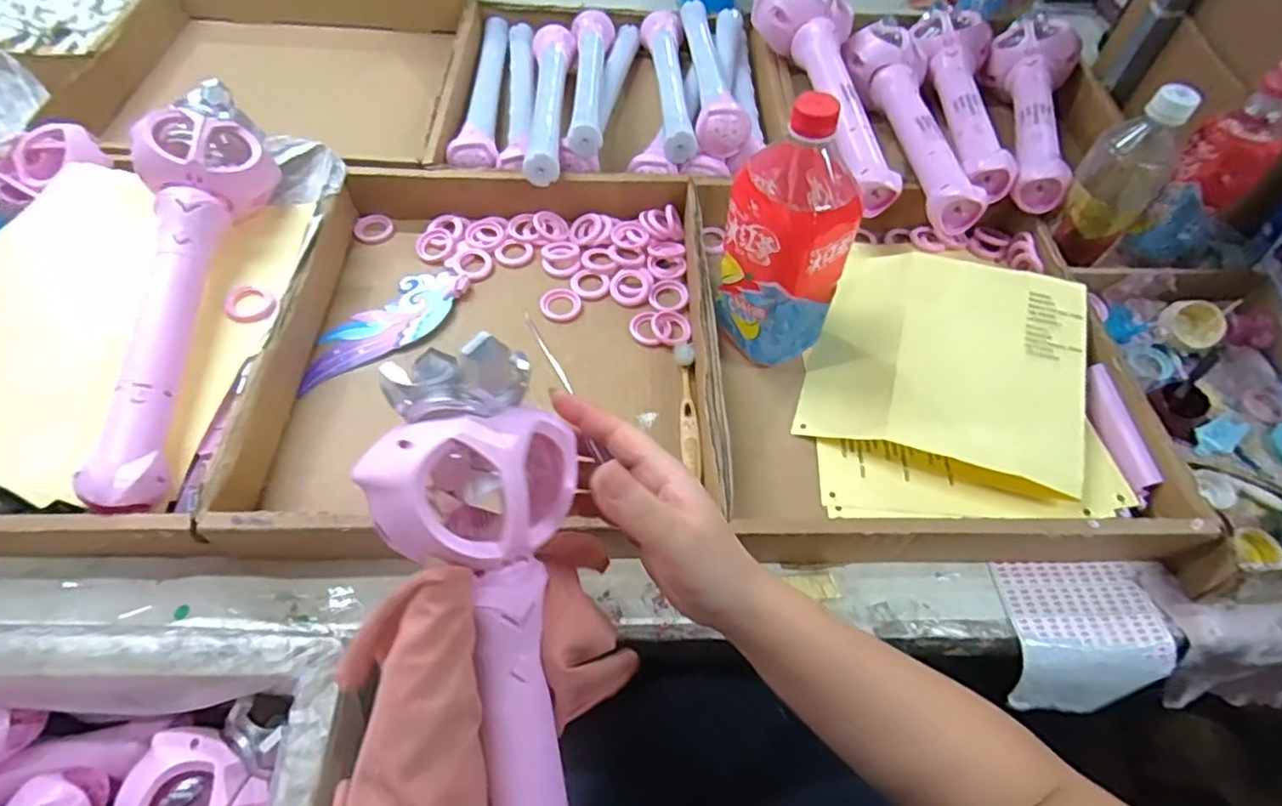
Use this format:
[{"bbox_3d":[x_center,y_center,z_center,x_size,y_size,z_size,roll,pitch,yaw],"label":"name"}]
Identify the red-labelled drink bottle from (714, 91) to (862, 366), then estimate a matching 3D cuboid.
[{"bbox_3d":[0.113,-0.129,0.499,0.094,0.212,0.102,12,59,6],"label":"red-labelled drink bottle"}]

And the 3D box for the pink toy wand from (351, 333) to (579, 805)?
[{"bbox_3d":[-0.064,0.146,0.311,0.090,0.050,0.342,-10,97,-8],"label":"pink toy wand"}]

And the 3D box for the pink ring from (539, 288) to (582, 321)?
[{"bbox_3d":[-0.075,-0.092,0.594,0.037,0.004,0.039,1,59,-1],"label":"pink ring"}]

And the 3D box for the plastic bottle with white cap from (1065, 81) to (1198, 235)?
[{"bbox_3d":[0.433,-0.211,0.567,0.068,0.141,0.072,39,63,21],"label":"plastic bottle with white cap"}]

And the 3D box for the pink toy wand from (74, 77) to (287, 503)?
[{"bbox_3d":[-0.365,-0.096,0.490,0.084,0.079,0.361,0,57,-3],"label":"pink toy wand"}]

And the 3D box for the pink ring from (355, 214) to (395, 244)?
[{"bbox_3d":[-0.267,-0.174,0.638,0.037,0.005,0.035,1,59,-1],"label":"pink ring"}]

